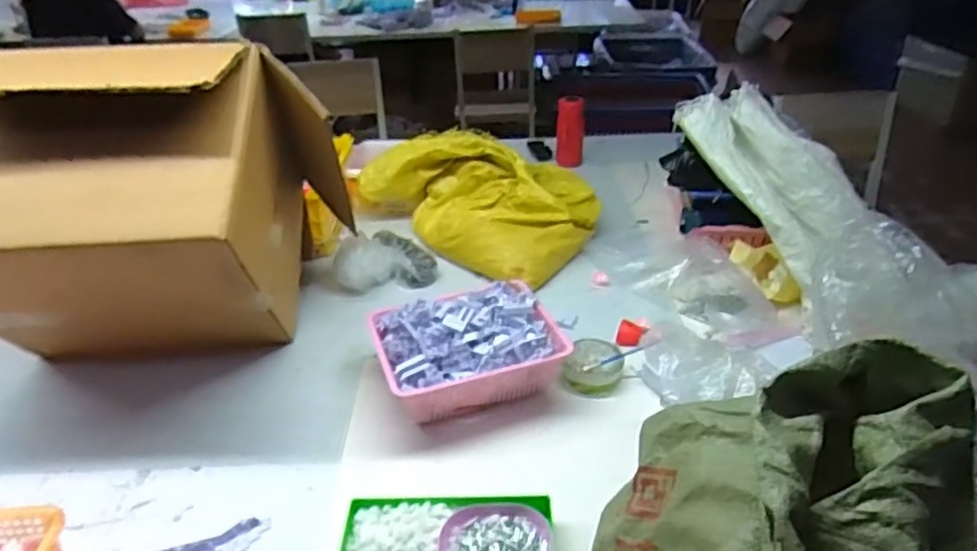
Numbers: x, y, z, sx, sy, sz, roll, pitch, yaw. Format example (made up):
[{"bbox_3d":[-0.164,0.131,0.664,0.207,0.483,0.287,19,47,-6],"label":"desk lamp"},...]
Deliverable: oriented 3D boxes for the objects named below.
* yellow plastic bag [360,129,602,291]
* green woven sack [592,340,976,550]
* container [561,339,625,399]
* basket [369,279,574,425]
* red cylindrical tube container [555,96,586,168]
[{"bbox_3d":[0.003,-0.174,1.394,0.318,0.188,0.433,-29,41,-35],"label":"yellow plastic bag"},{"bbox_3d":[0.235,0.247,0.594,0.294,0.292,0.281,11,34,21],"label":"green woven sack"},{"bbox_3d":[0.164,0.141,1.026,0.082,0.033,0.095,12,34,22],"label":"container"},{"bbox_3d":[-0.032,0.116,1.006,0.252,0.113,0.196,-13,33,-17],"label":"basket"},{"bbox_3d":[0.211,-0.367,1.715,0.071,0.168,0.072,0,31,4],"label":"red cylindrical tube container"}]

